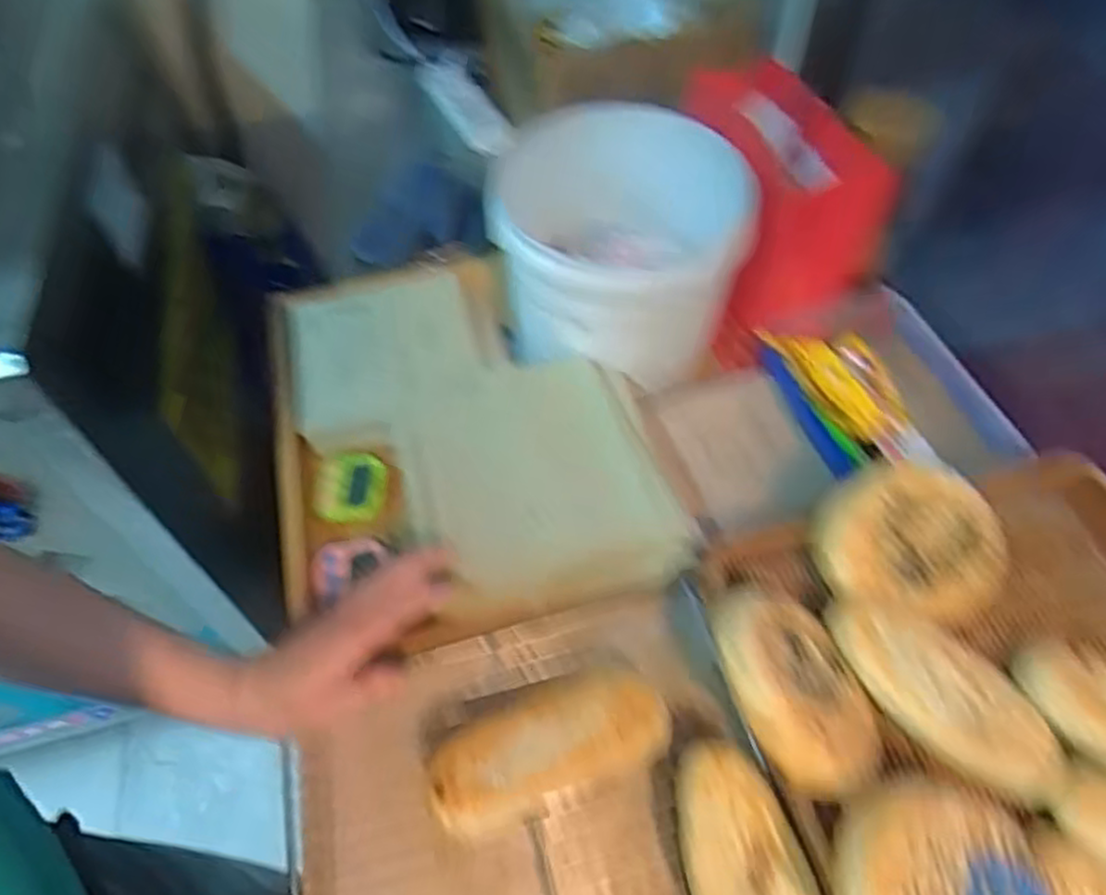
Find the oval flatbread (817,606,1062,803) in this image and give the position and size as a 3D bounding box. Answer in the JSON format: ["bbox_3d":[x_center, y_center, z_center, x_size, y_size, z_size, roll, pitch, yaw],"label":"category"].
[{"bbox_3d":[0.239,0.149,0.451,0.147,0.027,0.066,35,62,25],"label":"oval flatbread"}]

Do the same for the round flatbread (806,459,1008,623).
[{"bbox_3d":[0.241,0.069,0.492,0.117,0.032,0.114,0,83,-1],"label":"round flatbread"}]

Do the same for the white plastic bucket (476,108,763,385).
[{"bbox_3d":[0.051,-0.179,0.656,0.215,0.161,0.203,-1,53,1],"label":"white plastic bucket"}]

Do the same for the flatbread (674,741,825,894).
[{"bbox_3d":[0.114,0.254,0.416,0.066,0.033,0.154,-15,54,-9],"label":"flatbread"}]

